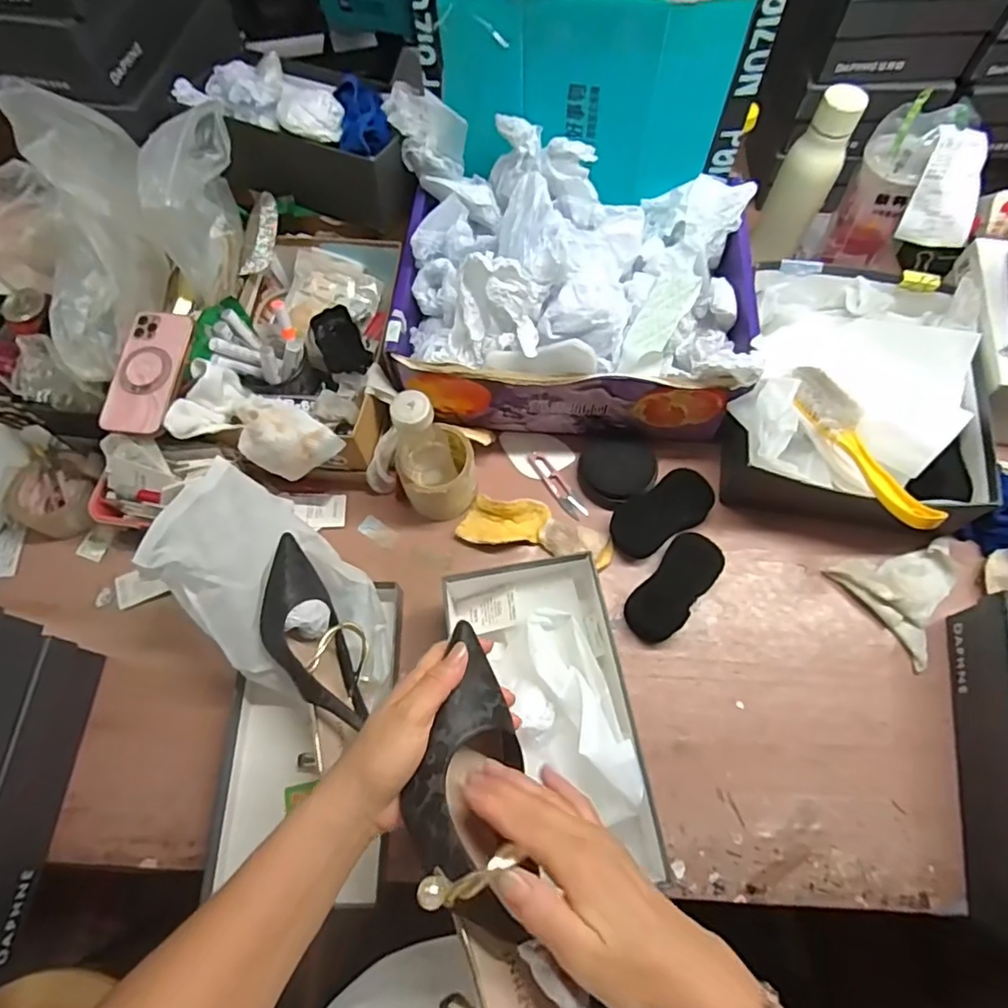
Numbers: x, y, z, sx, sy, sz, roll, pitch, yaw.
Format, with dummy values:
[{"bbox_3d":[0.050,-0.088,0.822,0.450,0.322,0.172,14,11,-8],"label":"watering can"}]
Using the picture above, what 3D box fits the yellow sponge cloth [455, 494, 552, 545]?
[{"bbox_3d":[0.000,0.022,0.706,0.102,0.028,0.060,7,67,5],"label":"yellow sponge cloth"}]

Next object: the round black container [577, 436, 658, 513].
[{"bbox_3d":[0.134,-0.036,0.706,0.090,0.031,0.081,15,68,8],"label":"round black container"}]

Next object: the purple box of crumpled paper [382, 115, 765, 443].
[{"bbox_3d":[0.078,-0.241,0.698,0.399,0.184,0.278,10,67,6],"label":"purple box of crumpled paper"}]

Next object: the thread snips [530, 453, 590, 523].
[{"bbox_3d":[0.065,-0.023,0.737,0.023,0.009,0.107,-32,69,-11],"label":"thread snips"}]

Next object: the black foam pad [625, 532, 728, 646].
[{"bbox_3d":[0.190,0.094,0.663,0.061,0.032,0.127,38,73,17],"label":"black foam pad"}]

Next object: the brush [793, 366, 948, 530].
[{"bbox_3d":[0.376,-0.062,0.632,0.045,0.060,0.221,-20,67,-7],"label":"brush"}]

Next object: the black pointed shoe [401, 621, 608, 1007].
[{"bbox_3d":[-0.014,0.189,0.363,0.085,0.088,0.239,-15,50,-5],"label":"black pointed shoe"}]

